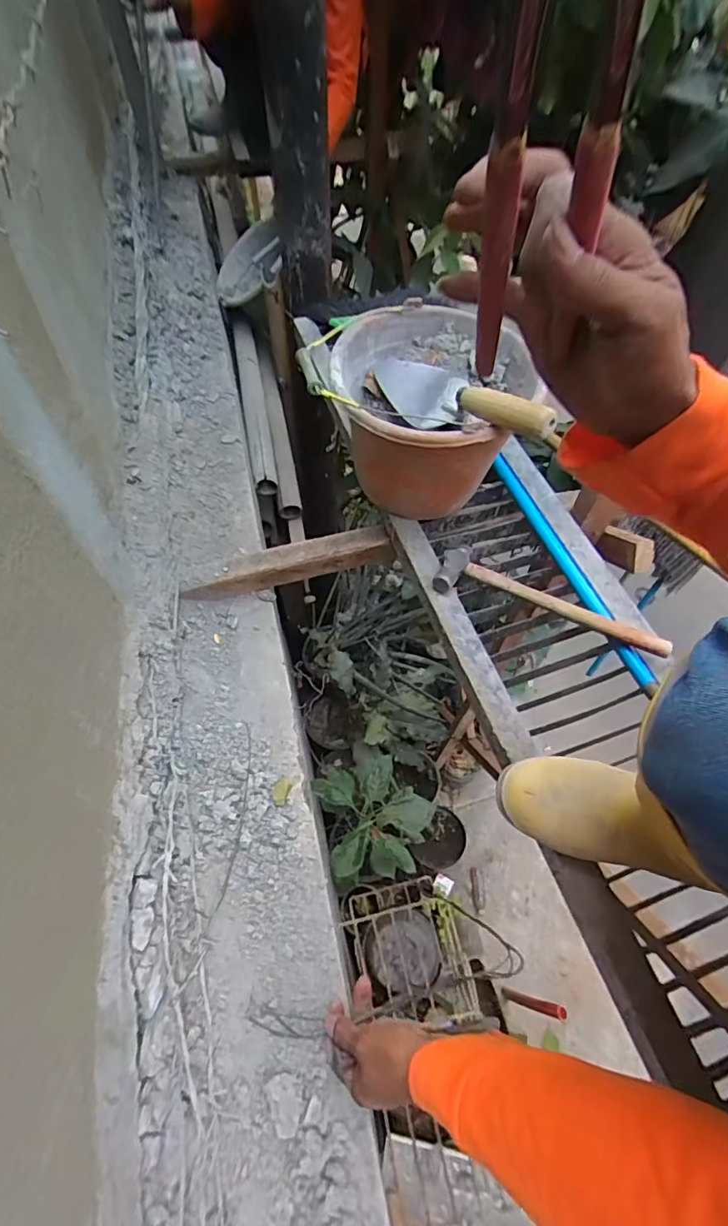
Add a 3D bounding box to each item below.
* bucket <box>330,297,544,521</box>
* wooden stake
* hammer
[{"bbox_3d":[0.077,-0.266,0.728,0.230,0.193,0.250,1,59,-2],"label":"bucket"},{"bbox_3d":[-0.117,-0.076,0.809,0.326,0.060,0.044,-13,60,-10],"label":"wooden stake"},{"bbox_3d":[0.248,-0.018,0.693,0.304,0.036,0.080,20,60,10],"label":"hammer"}]

